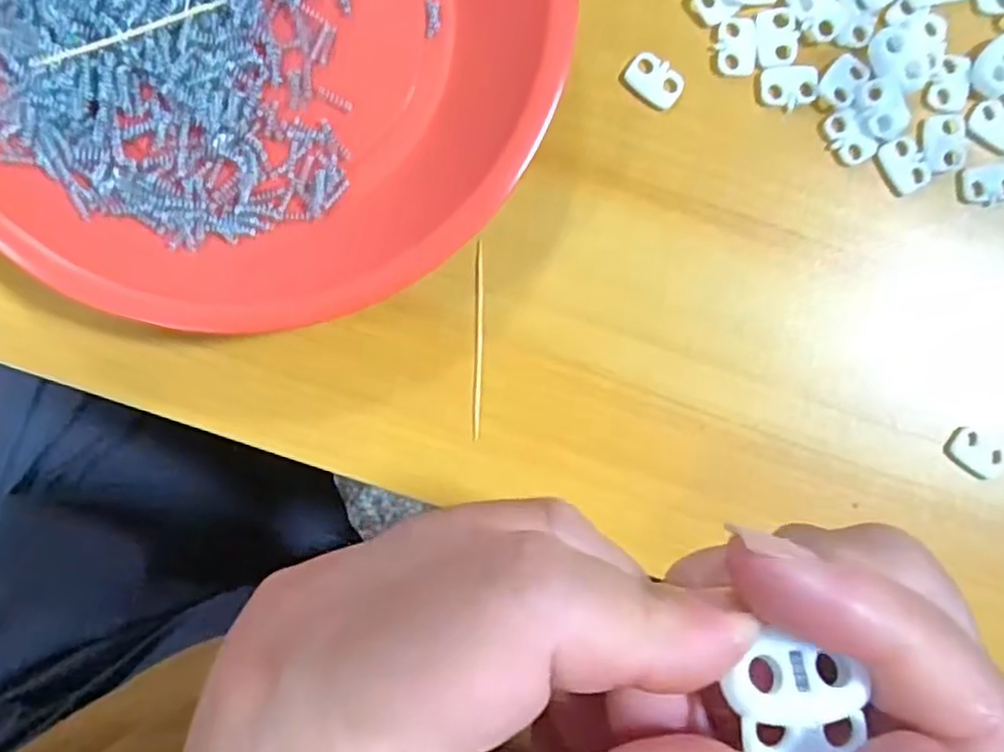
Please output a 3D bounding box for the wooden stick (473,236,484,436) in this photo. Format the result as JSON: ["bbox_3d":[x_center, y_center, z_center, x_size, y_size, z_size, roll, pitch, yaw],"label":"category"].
[{"bbox_3d":[-0.007,-0.011,0.230,0.004,0.004,0.062,-1,90,-3],"label":"wooden stick"}]

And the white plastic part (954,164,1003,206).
[{"bbox_3d":[0.161,-0.063,0.237,0.021,0.004,0.012,-11,90,-3],"label":"white plastic part"}]

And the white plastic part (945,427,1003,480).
[{"bbox_3d":[0.156,0.026,0.236,0.019,0.004,0.013,35,88,-2],"label":"white plastic part"}]

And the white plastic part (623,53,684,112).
[{"bbox_3d":[0.050,-0.096,0.232,0.019,0.004,0.013,34,88,-2],"label":"white plastic part"}]

